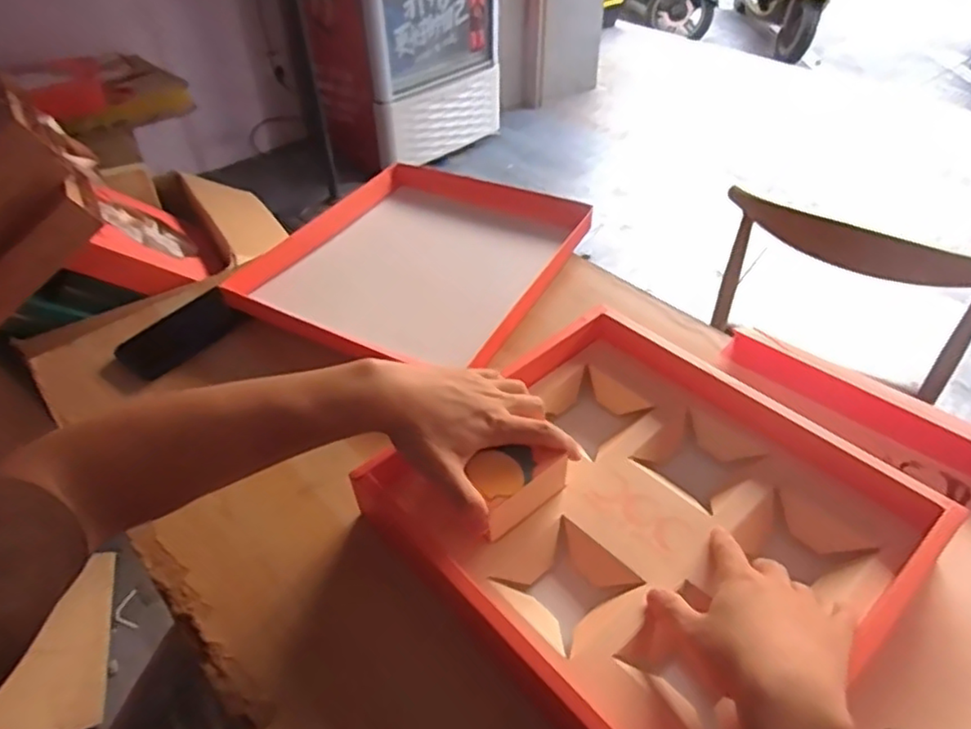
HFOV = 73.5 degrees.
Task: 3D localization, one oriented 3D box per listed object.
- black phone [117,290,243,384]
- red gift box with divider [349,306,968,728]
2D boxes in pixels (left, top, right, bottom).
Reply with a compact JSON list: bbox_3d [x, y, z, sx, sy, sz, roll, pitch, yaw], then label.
[{"bbox_3d":[-0.366,-0.034,0.782,0.135,0.056,0.013,-39,33,-22],"label":"black phone"},{"bbox_3d":[0.125,0.116,0.529,0.320,0.066,0.350,-33,51,-29],"label":"red gift box with divider"}]

